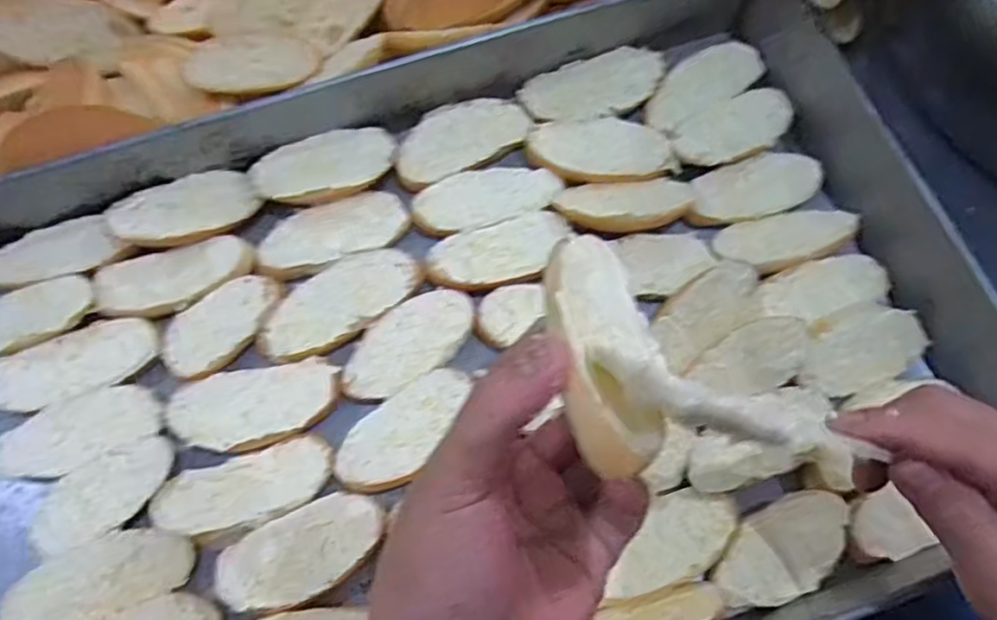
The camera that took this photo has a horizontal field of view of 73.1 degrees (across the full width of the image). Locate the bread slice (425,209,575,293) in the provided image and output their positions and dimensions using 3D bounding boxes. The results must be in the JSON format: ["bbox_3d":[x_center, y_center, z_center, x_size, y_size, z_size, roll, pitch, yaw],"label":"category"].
[{"bbox_3d":[0.001,-0.034,0.413,0.089,0.013,0.044,-16,71,-5],"label":"bread slice"}]

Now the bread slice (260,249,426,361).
[{"bbox_3d":[-0.096,-0.006,0.403,0.100,0.008,0.047,-32,73,-10],"label":"bread slice"}]

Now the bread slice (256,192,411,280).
[{"bbox_3d":[-0.105,-0.049,0.425,0.095,0.010,0.044,-21,71,-7],"label":"bread slice"}]

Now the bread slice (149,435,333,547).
[{"bbox_3d":[-0.140,0.100,0.370,0.095,0.010,0.039,-16,71,-5],"label":"bread slice"}]

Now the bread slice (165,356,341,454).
[{"bbox_3d":[-0.140,0.056,0.385,0.095,0.007,0.046,-8,70,-2],"label":"bread slice"}]

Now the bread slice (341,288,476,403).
[{"bbox_3d":[-0.054,0.019,0.394,0.085,0.010,0.045,-31,73,-10],"label":"bread slice"}]

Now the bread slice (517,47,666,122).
[{"bbox_3d":[0.065,-0.152,0.458,0.099,0.008,0.047,-16,71,-5],"label":"bread slice"}]

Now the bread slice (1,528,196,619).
[{"bbox_3d":[-0.208,0.142,0.345,0.094,0.012,0.041,-21,71,-7],"label":"bread slice"}]

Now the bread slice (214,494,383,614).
[{"bbox_3d":[-0.105,0.129,0.359,0.086,0.018,0.044,-25,72,-8],"label":"bread slice"}]

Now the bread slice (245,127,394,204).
[{"bbox_3d":[-0.110,-0.093,0.429,0.089,0.010,0.045,-22,71,-7],"label":"bread slice"}]

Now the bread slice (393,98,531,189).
[{"bbox_3d":[-0.025,-0.113,0.443,0.091,0.007,0.045,-22,71,-7],"label":"bread slice"}]

